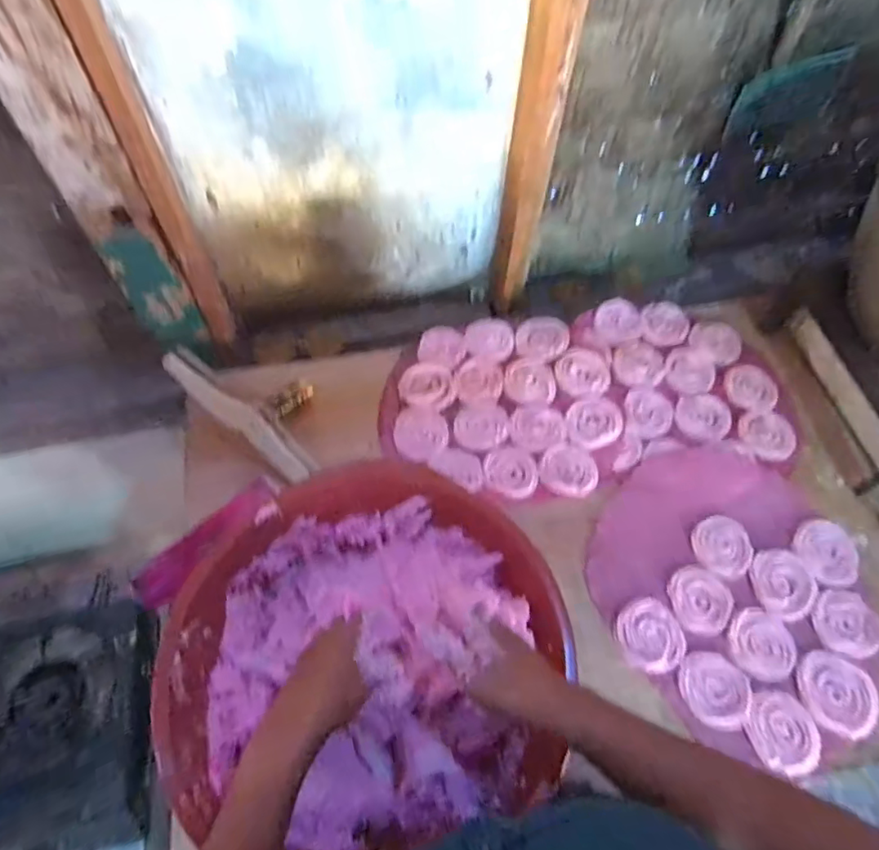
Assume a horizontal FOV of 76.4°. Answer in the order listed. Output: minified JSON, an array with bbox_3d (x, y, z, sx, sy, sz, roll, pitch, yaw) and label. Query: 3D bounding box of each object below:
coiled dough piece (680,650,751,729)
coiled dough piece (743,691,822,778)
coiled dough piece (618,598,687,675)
[{"bbox_3d":[0.309,0.294,0.621,0.070,0.012,0.076,0,59,0],"label":"coiled dough piece"},{"bbox_3d":[0.374,0.332,0.603,0.072,0.007,0.079,0,59,0],"label":"coiled dough piece"},{"bbox_3d":[0.247,0.245,0.653,0.069,0.011,0.080,-5,59,-3],"label":"coiled dough piece"}]

